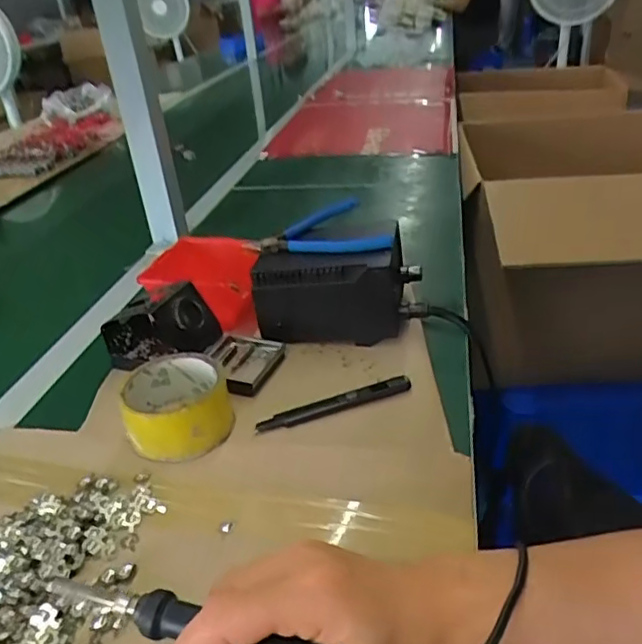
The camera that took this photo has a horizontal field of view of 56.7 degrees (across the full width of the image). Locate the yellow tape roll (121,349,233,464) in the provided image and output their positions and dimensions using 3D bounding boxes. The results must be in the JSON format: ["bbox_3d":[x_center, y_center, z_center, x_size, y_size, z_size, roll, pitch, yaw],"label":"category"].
[{"bbox_3d":[-0.118,0.068,0.492,0.085,0.045,0.087,-11,32,-12],"label":"yellow tape roll"}]

